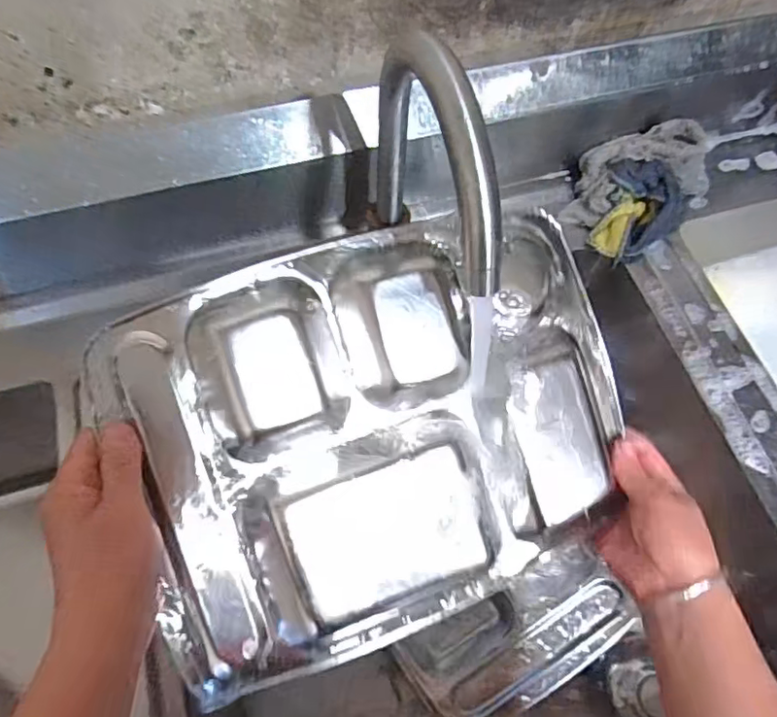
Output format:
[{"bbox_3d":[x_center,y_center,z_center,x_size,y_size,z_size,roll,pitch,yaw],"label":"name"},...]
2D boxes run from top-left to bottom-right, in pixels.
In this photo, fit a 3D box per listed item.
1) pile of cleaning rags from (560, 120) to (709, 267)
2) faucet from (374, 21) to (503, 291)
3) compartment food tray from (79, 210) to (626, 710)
[{"bbox_3d":[0.261,-0.185,0.621,0.122,0.071,0.145,36,68,14],"label":"pile of cleaning rags"},{"bbox_3d":[0.027,-0.111,0.387,0.023,0.191,0.185,-15,65,-9],"label":"faucet"},{"bbox_3d":[0.006,0.046,0.396,0.343,0.026,0.255,-21,92,-14],"label":"compartment food tray"}]

